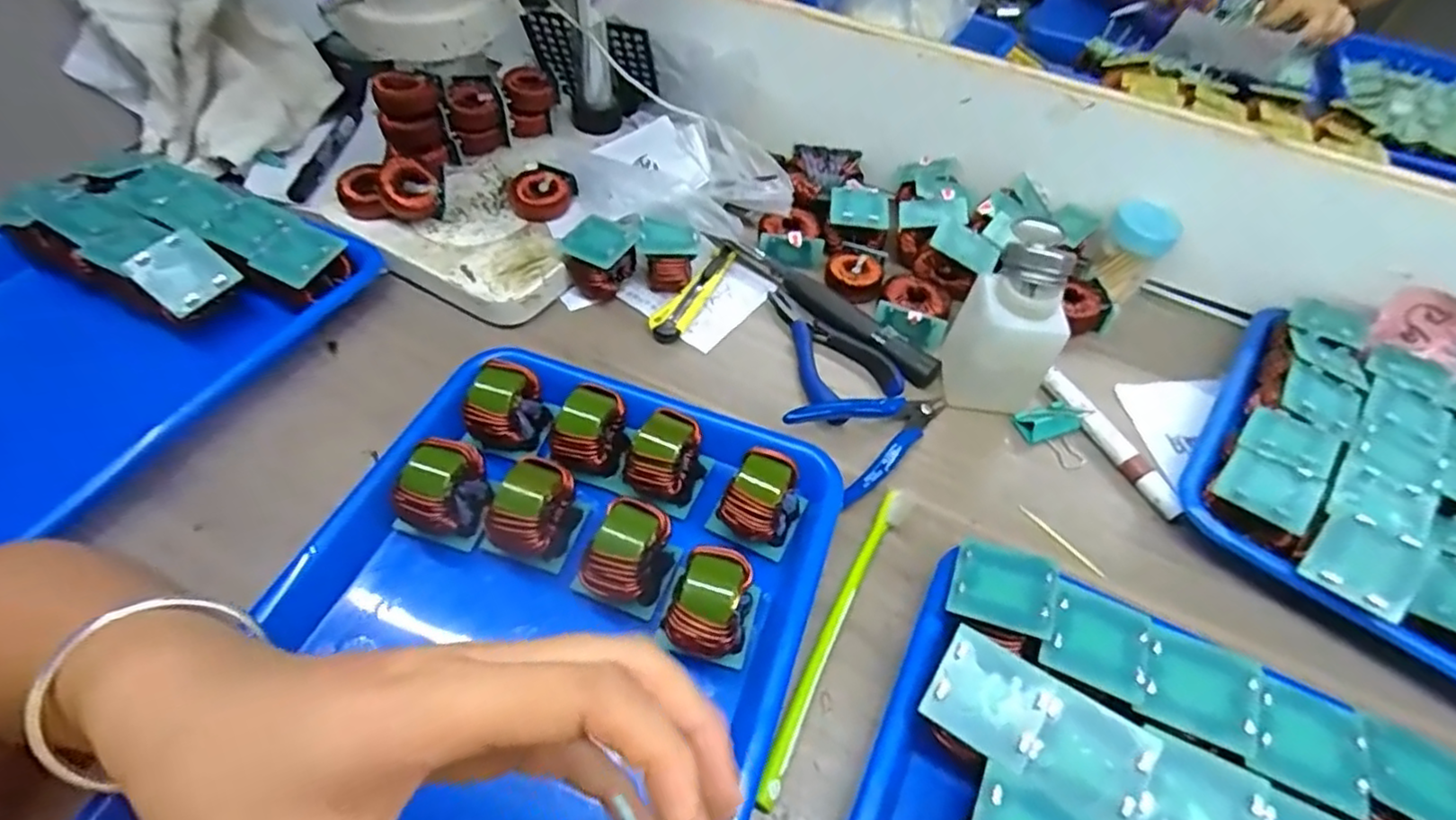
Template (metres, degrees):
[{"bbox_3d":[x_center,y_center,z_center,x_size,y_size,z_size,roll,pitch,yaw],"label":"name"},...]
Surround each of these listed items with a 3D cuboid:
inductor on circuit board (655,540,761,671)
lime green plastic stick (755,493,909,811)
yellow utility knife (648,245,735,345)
[{"bbox_3d":[-0.007,0.099,0.330,0.042,0.047,0.052,19,53,10],"label":"inductor on circuit board"},{"bbox_3d":[0.059,0.114,0.352,0.014,0.014,0.187,26,55,15],"label":"lime green plastic stick"},{"bbox_3d":[-0.021,-0.090,0.502,0.022,0.015,0.110,26,55,15],"label":"yellow utility knife"}]

